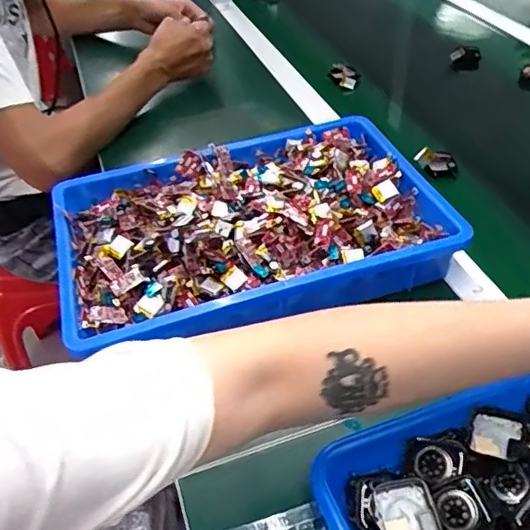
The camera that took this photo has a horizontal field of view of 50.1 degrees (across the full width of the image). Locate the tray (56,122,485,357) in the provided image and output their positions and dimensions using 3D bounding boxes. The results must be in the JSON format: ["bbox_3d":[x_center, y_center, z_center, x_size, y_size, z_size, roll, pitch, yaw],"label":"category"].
[{"bbox_3d":[-0.020,-0.049,0.569,0.372,0.055,0.266,-13,44,-11],"label":"tray"}]

